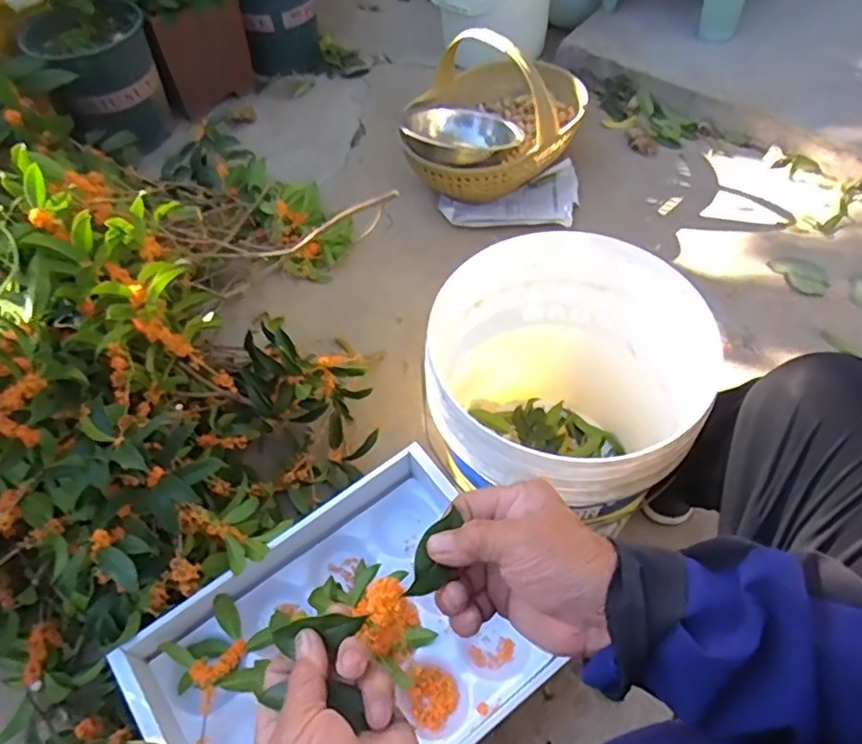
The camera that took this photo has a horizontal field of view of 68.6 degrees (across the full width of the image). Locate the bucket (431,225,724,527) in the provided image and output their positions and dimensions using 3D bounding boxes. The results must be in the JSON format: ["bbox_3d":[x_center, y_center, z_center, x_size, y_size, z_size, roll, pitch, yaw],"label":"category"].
[{"bbox_3d":[0.154,0.063,0.813,0.306,0.353,0.308,-1,55,2],"label":"bucket"}]

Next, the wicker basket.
[{"bbox_3d":[0.134,-0.574,1.311,0.344,0.242,0.432,14,57,12],"label":"wicker basket"}]

